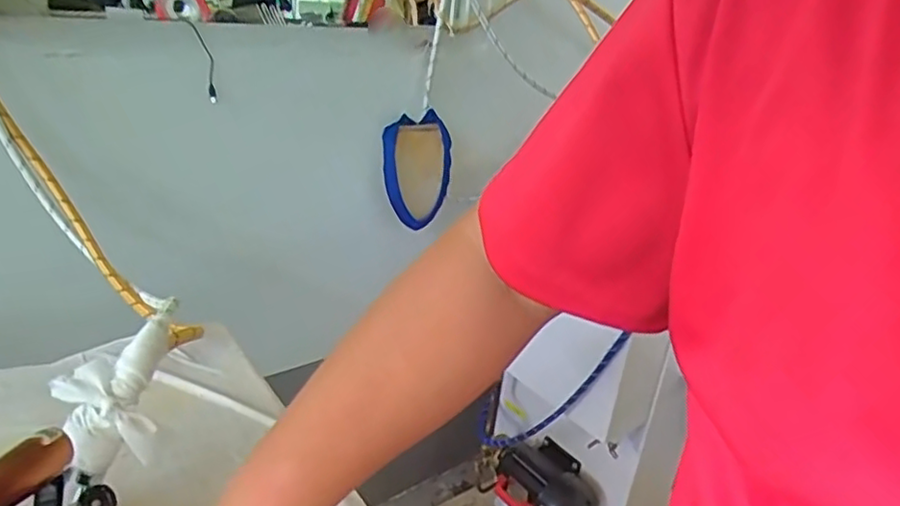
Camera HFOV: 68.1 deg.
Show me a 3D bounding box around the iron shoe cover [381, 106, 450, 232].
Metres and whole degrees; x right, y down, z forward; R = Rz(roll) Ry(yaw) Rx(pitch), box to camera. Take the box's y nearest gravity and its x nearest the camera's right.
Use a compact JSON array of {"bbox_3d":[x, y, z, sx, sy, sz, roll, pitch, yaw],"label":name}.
[{"bbox_3d":[-0.061,-0.154,1.277,0.132,0.215,0.024,-12,20,-27],"label":"iron shoe cover"}]

